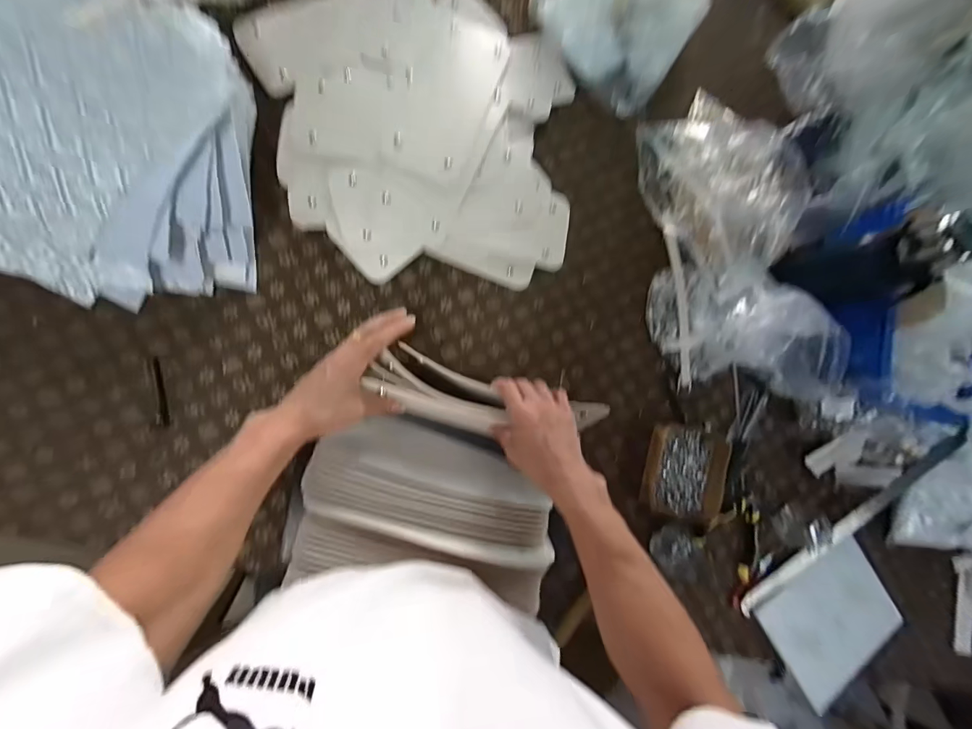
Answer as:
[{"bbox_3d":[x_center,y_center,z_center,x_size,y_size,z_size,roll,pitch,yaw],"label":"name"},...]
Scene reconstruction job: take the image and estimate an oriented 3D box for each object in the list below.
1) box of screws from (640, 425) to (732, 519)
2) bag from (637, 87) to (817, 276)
[{"bbox_3d":[0.329,0.177,0.679,0.134,0.031,0.144,14,82,-11],"label":"box of screws"},{"bbox_3d":[0.396,-0.308,0.686,0.239,0.080,0.304,-25,91,-13],"label":"bag"}]

